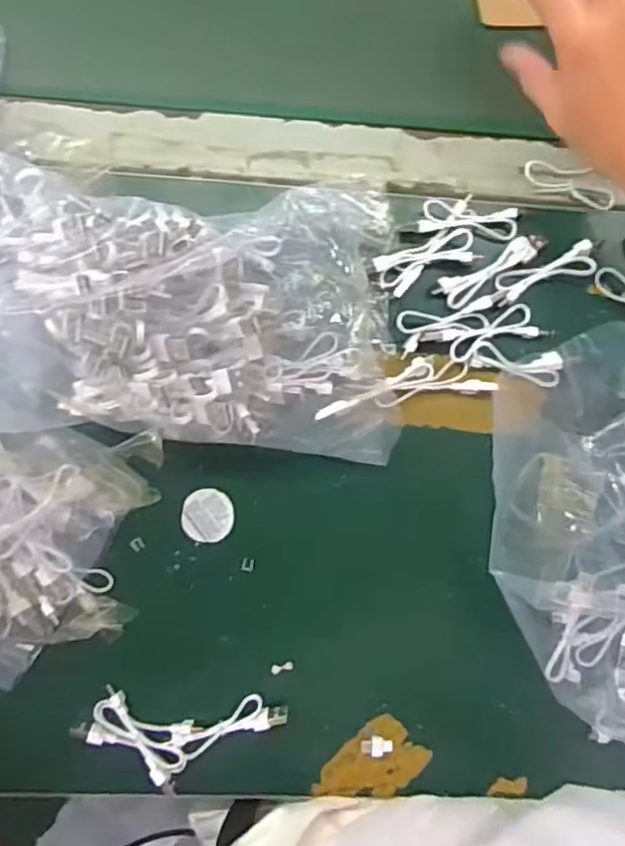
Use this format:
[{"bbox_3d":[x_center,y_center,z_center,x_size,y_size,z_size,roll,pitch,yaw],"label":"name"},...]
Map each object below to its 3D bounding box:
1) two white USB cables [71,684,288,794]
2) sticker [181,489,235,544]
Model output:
[{"bbox_3d":[-0.085,0.204,0.413,0.132,0.022,0.057,5,90,-2],"label":"two white USB cables"},{"bbox_3d":[-0.069,0.062,0.422,0.033,0.004,0.034,0,90,-2],"label":"sticker"}]

